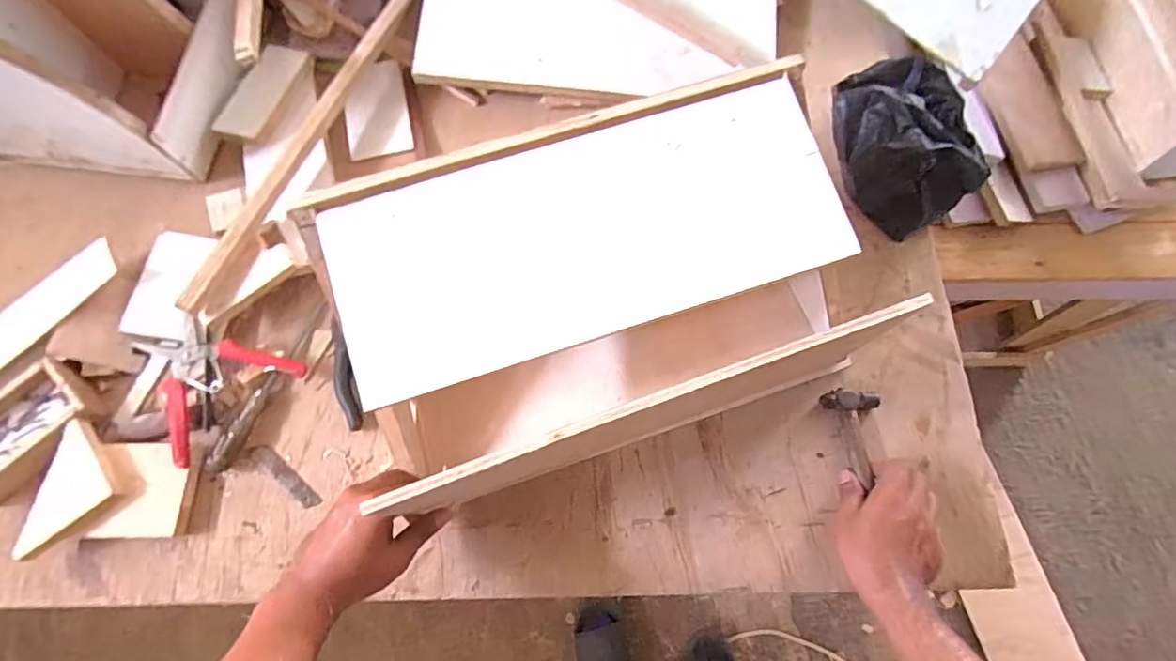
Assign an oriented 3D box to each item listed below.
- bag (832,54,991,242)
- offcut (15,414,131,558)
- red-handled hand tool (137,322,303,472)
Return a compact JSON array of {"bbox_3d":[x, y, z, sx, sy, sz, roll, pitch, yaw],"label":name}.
[{"bbox_3d":[0.387,-0.238,0.659,0.169,0.098,0.196,-26,73,-8],"label":"bag"},{"bbox_3d":[-0.517,0.162,0.558,0.080,0.039,0.133,7,71,3],"label":"offcut"},{"bbox_3d":[-0.426,0.041,0.611,0.148,0.027,0.155,-42,76,-13],"label":"red-handled hand tool"}]

